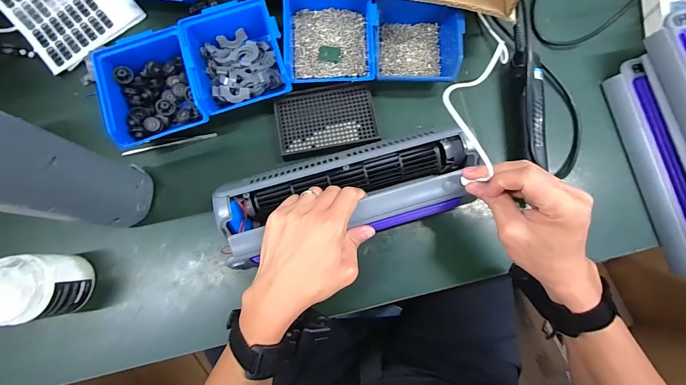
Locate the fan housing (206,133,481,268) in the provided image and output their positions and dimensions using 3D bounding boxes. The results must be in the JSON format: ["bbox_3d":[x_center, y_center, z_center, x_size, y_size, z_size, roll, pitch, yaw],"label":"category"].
[{"bbox_3d":[0.011,0.001,0.379,0.303,0.046,0.100,-12,79,-1],"label":"fan housing"}]

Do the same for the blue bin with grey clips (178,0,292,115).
[{"bbox_3d":[-0.141,-0.180,0.440,0.121,0.051,0.135,-18,79,-3],"label":"blue bin with grey clips"}]

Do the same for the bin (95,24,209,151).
[{"bbox_3d":[-0.250,-0.141,0.444,0.116,0.067,0.149,-18,79,-3],"label":"bin"}]

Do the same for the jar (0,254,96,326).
[{"bbox_3d":[-0.359,0.111,0.392,0.075,0.089,0.071,0,79,1],"label":"jar"}]

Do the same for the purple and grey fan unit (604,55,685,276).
[{"bbox_3d":[0.421,-0.031,0.422,0.068,0.044,0.298,-13,79,-2],"label":"purple and grey fan unit"}]

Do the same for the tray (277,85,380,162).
[{"bbox_3d":[-0.022,-0.100,0.453,0.132,0.017,0.089,-10,79,-1],"label":"tray"}]

